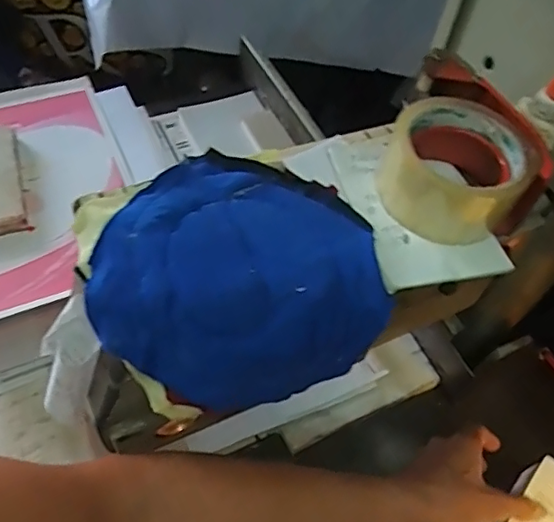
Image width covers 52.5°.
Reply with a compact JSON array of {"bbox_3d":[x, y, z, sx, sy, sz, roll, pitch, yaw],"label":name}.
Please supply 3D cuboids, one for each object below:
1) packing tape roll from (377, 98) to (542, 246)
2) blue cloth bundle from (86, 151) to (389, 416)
[{"bbox_3d":[0.122,-0.062,0.390,0.093,0.054,0.089,3,55,-4],"label":"packing tape roll"},{"bbox_3d":[-0.027,0.009,0.370,0.176,0.058,0.160,-6,56,-10],"label":"blue cloth bundle"}]

